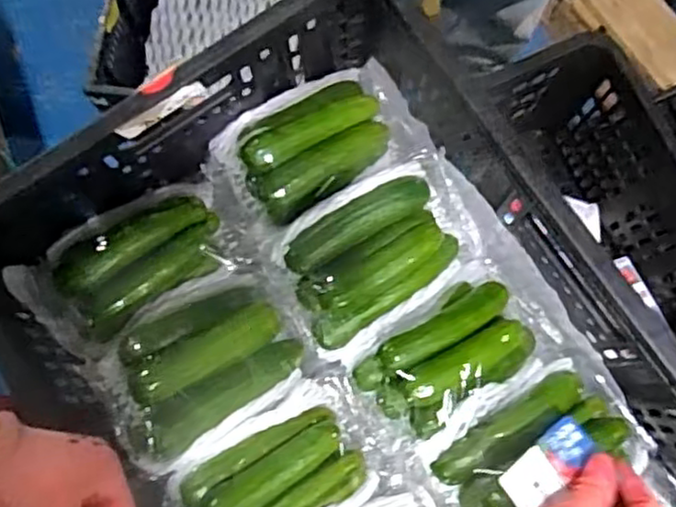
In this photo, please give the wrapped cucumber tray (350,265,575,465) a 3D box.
[{"bbox_3d":[0.101,0.090,0.570,0.157,0.062,0.105,-34,80,-7],"label":"wrapped cucumber tray"}]

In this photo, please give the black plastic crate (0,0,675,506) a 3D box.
[{"bbox_3d":[0.033,0.126,0.523,0.383,0.138,0.591,-33,80,-7],"label":"black plastic crate"}]

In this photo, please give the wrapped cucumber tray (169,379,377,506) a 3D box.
[{"bbox_3d":[-0.051,0.184,0.538,0.156,0.062,0.105,-34,80,-7],"label":"wrapped cucumber tray"}]

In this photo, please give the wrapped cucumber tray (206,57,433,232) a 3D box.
[{"bbox_3d":[-0.018,-0.092,0.609,0.193,0.073,0.117,-28,79,-5],"label":"wrapped cucumber tray"}]

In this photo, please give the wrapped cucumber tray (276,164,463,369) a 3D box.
[{"bbox_3d":[0.030,0.003,0.594,0.169,0.055,0.114,-39,80,-8],"label":"wrapped cucumber tray"}]

